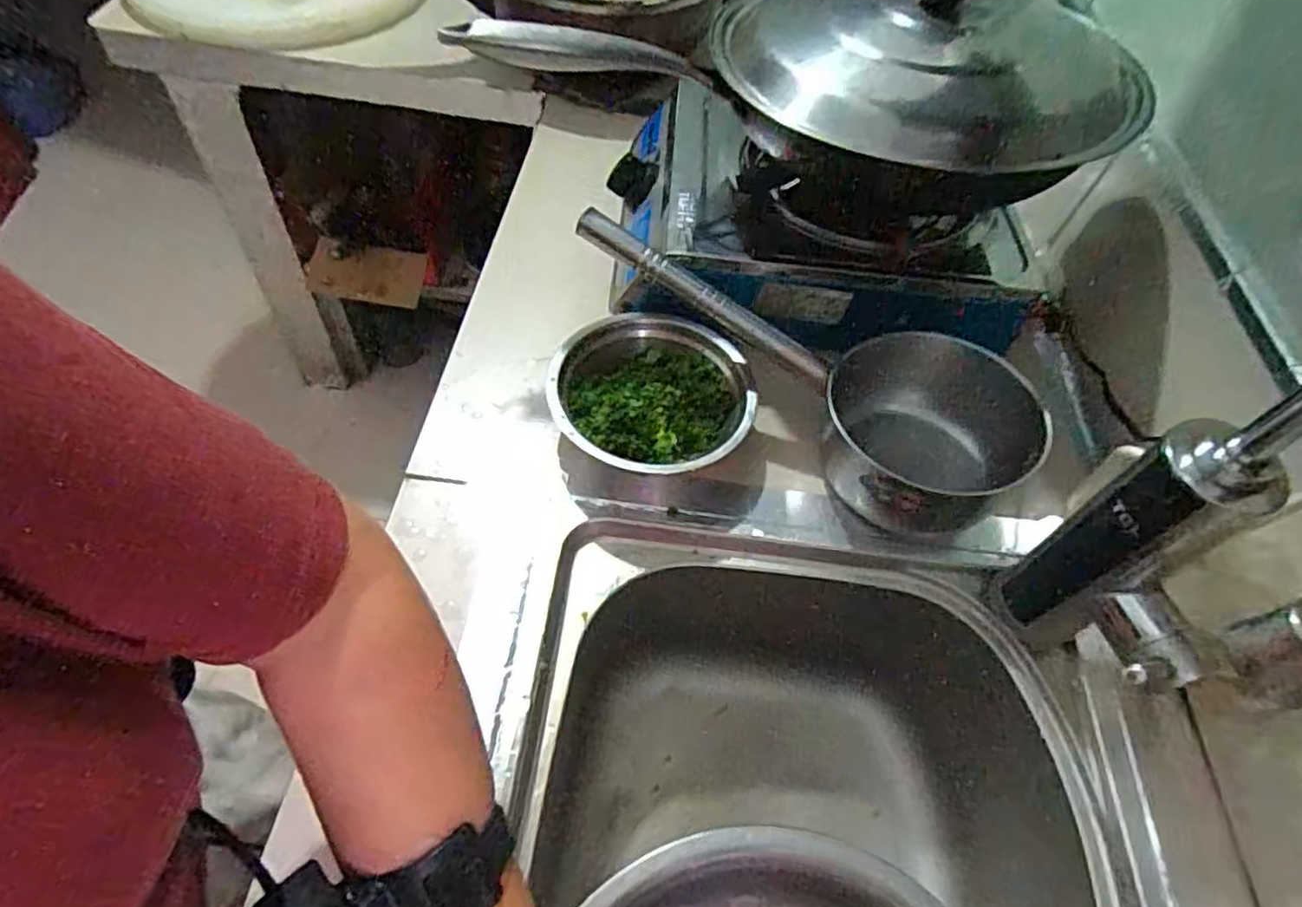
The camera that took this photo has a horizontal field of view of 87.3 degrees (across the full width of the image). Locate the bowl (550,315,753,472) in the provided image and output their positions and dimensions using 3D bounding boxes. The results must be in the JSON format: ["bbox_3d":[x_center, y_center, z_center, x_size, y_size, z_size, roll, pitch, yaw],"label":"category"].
[{"bbox_3d":[-0.001,-0.042,0.568,0.160,0.050,0.157,2,56,-3],"label":"bowl"}]

